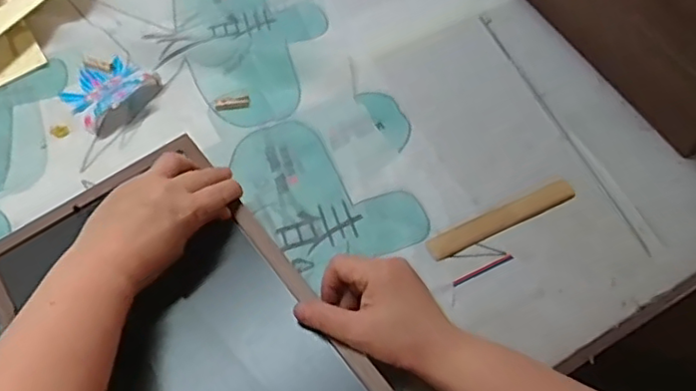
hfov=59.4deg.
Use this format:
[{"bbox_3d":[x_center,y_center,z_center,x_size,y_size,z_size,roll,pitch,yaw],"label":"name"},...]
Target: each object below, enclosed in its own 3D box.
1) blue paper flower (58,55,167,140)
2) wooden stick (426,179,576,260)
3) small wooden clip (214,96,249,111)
[{"bbox_3d":[-0.251,-0.110,0.626,0.090,0.021,0.084,28,63,19],"label":"blue paper flower"},{"bbox_3d":[0.134,0.019,0.531,0.142,0.009,0.025,-24,60,-12],"label":"wooden stick"},{"bbox_3d":[-0.117,-0.094,0.618,0.034,0.007,0.011,-9,59,-4],"label":"small wooden clip"}]

